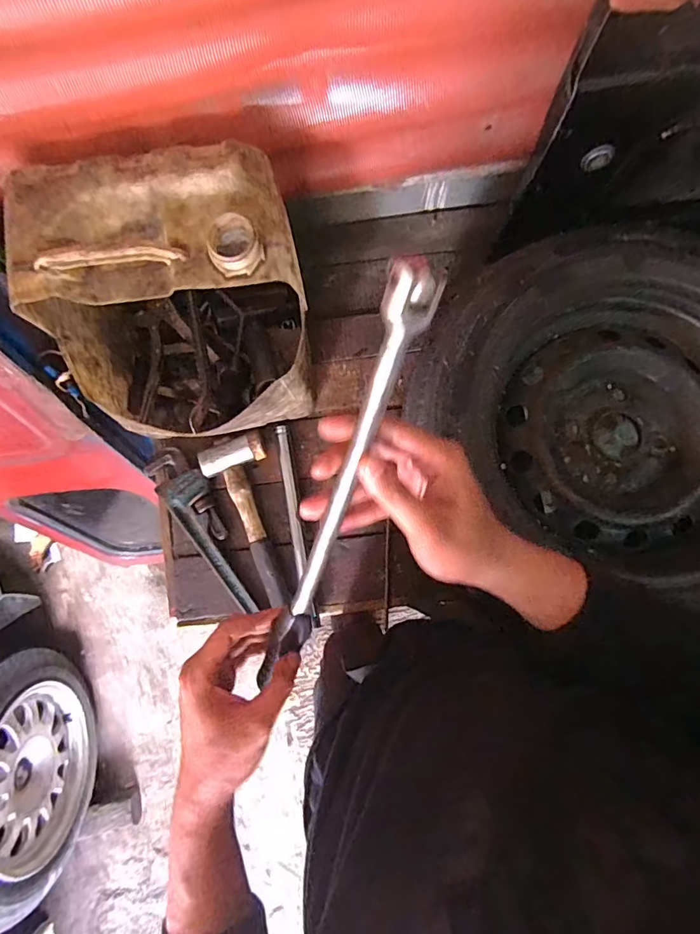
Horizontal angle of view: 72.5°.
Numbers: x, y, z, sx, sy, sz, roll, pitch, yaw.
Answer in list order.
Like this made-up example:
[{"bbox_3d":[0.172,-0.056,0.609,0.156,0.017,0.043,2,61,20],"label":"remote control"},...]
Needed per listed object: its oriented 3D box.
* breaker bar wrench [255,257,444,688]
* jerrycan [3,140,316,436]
[{"bbox_3d":[-0.011,0.030,0.312,0.025,0.019,0.318,23,120,5],"label":"breaker bar wrench"},{"bbox_3d":[-0.203,-0.172,0.593,0.290,0.261,0.255,-7,79,-1],"label":"jerrycan"}]

